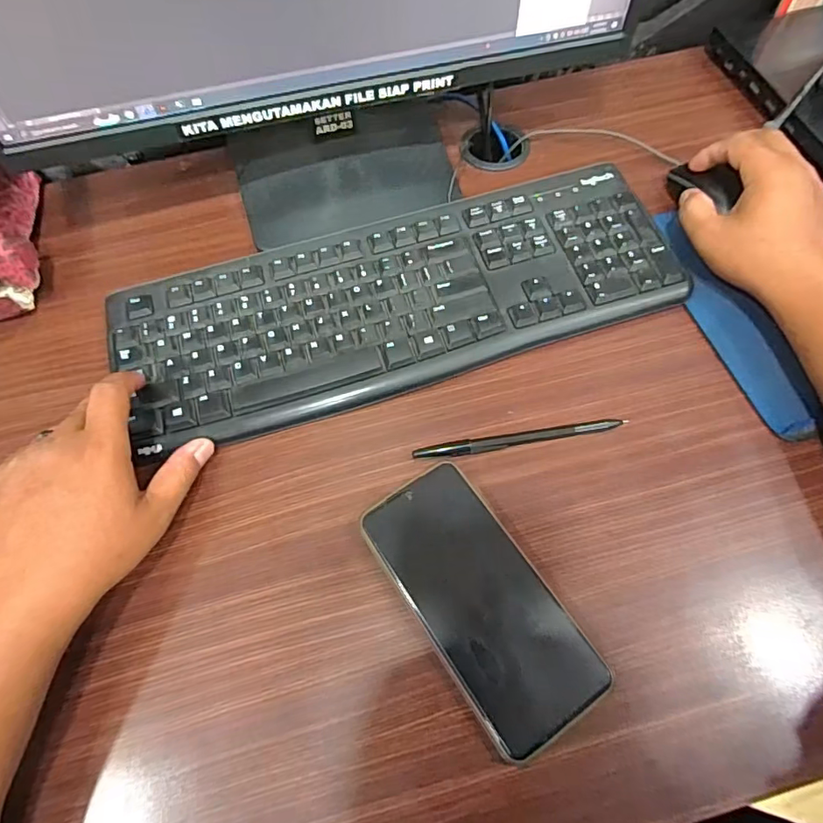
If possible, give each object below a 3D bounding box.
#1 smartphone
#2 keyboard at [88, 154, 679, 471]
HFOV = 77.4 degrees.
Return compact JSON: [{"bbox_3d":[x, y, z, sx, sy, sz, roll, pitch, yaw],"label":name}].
[{"bbox_3d":[0.041,0.114,0.315,0.074,0.017,0.162,-33,68,-12],"label":"smartphone"},{"bbox_3d":[-0.009,-0.091,0.404,0.423,0.019,0.152,-17,65,-5],"label":"keyboard"}]

